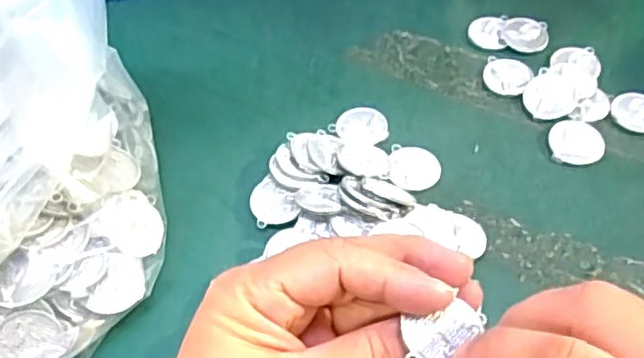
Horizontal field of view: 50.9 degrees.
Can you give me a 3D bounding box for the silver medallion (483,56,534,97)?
[{"bbox_3d":[0.114,-0.064,0.414,0.028,0.004,0.032,8,53,20],"label":"silver medallion"}]

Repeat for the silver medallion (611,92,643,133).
[{"bbox_3d":[0.183,-0.040,0.390,0.029,0.004,0.029,-1,53,2],"label":"silver medallion"}]

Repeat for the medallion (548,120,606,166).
[{"bbox_3d":[0.143,-0.020,0.379,0.029,0.005,0.030,12,54,12],"label":"medallion"}]

